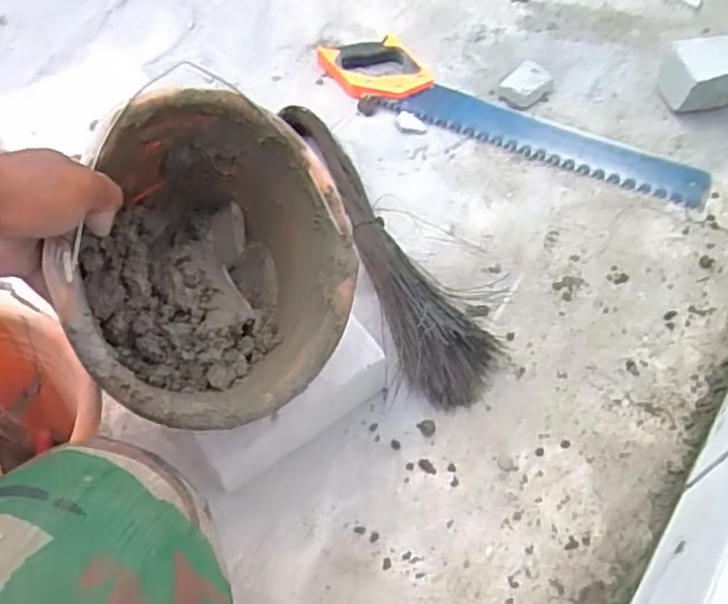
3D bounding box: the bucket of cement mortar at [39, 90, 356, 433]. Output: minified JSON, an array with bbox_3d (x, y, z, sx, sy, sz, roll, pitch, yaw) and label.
[{"bbox_3d":[-0.154,-0.019,0.640,0.217,0.199,0.262,14,72,-31],"label":"bucket of cement mortar"}]

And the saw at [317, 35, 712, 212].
[{"bbox_3d":[0.191,-0.250,0.988,0.552,0.026,0.103,27,59,17],"label":"saw"}]

